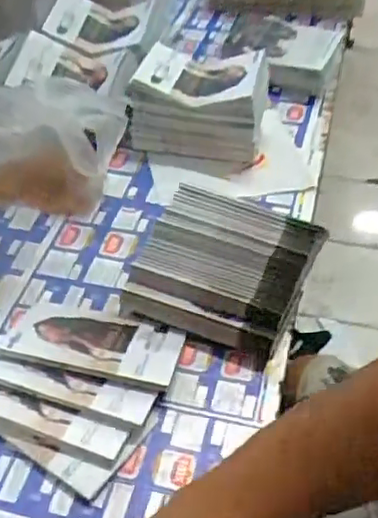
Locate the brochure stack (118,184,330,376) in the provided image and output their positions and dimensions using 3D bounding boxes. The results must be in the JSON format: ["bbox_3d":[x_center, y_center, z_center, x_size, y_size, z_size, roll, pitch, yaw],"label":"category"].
[{"bbox_3d":[0.041,0.008,0.713,0.180,0.069,0.194,19,48,19],"label":"brochure stack"}]

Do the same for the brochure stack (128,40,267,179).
[{"bbox_3d":[0.016,-0.216,0.907,0.182,0.126,0.110,11,46,12],"label":"brochure stack"}]

